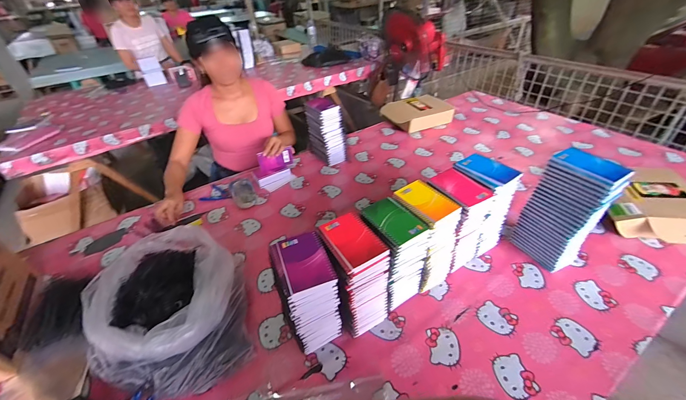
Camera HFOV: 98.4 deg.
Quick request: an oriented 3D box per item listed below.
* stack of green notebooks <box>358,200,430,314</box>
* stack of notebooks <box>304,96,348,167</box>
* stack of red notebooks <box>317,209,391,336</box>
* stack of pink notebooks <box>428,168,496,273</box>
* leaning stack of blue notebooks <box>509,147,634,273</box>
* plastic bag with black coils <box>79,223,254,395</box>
[{"bbox_3d":[0.117,0.134,0.704,0.107,0.255,0.134,-21,42,-20],"label":"stack of green notebooks"},{"bbox_3d":[-0.070,-0.284,1.238,0.116,0.252,0.152,-27,44,-25],"label":"stack of notebooks"},{"bbox_3d":[0.026,0.175,0.661,0.103,0.268,0.131,-23,43,-22],"label":"stack of red notebooks"},{"bbox_3d":[0.293,0.060,0.782,0.116,0.256,0.121,-23,43,-22],"label":"stack of pink notebooks"},{"bbox_3d":[0.554,0.035,0.748,0.110,0.290,0.138,-22,42,-20],"label":"leaning stack of blue notebooks"},{"bbox_3d":[-0.391,0.231,0.674,0.303,0.212,0.370,-20,42,-19],"label":"plastic bag with black coils"}]

